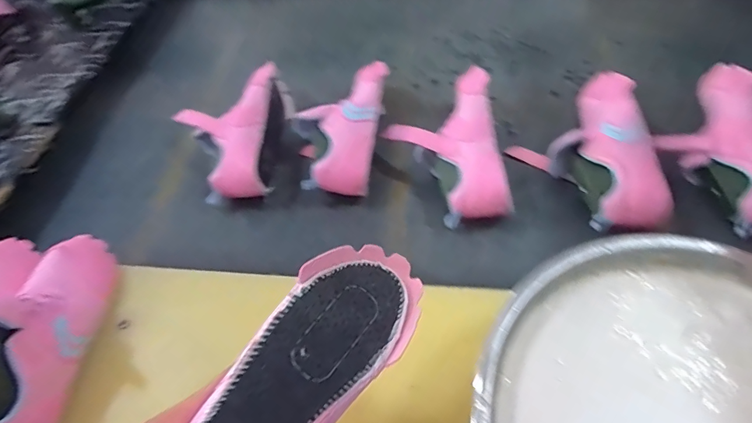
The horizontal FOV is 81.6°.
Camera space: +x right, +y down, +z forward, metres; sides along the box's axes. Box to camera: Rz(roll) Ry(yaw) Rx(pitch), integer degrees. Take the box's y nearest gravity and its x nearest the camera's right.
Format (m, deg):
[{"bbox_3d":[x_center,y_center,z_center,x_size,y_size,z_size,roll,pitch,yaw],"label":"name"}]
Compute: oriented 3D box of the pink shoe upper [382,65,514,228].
[{"bbox_3d":[0.123,-0.092,0.610,0.157,0.080,0.227,-23,57,-11],"label":"pink shoe upper"}]

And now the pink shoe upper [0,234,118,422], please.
[{"bbox_3d":[-0.356,0.122,0.445,0.080,0.115,0.245,0,56,5],"label":"pink shoe upper"}]

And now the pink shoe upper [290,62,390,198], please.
[{"bbox_3d":[-0.056,-0.126,0.664,0.130,0.076,0.222,1,56,5],"label":"pink shoe upper"}]

